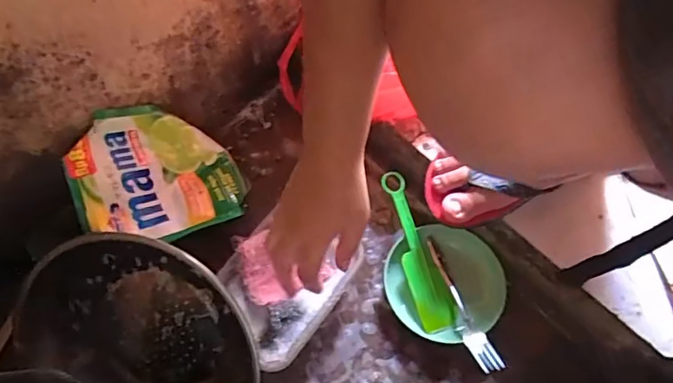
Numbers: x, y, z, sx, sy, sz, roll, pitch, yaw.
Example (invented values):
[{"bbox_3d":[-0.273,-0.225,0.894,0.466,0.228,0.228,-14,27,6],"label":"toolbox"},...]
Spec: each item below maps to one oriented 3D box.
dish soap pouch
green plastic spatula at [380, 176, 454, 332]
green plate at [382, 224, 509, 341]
[{"bbox_3d":[-0.191,-0.024,0.557,0.182,0.038,0.146,-20,92,-42],"label":"dish soap pouch"},{"bbox_3d":[0.095,0.067,0.594,0.045,0.014,0.190,-15,80,-9],"label":"green plastic spatula"},{"bbox_3d":[0.127,0.105,0.590,0.131,0.030,0.130,1,64,-2],"label":"green plate"}]

